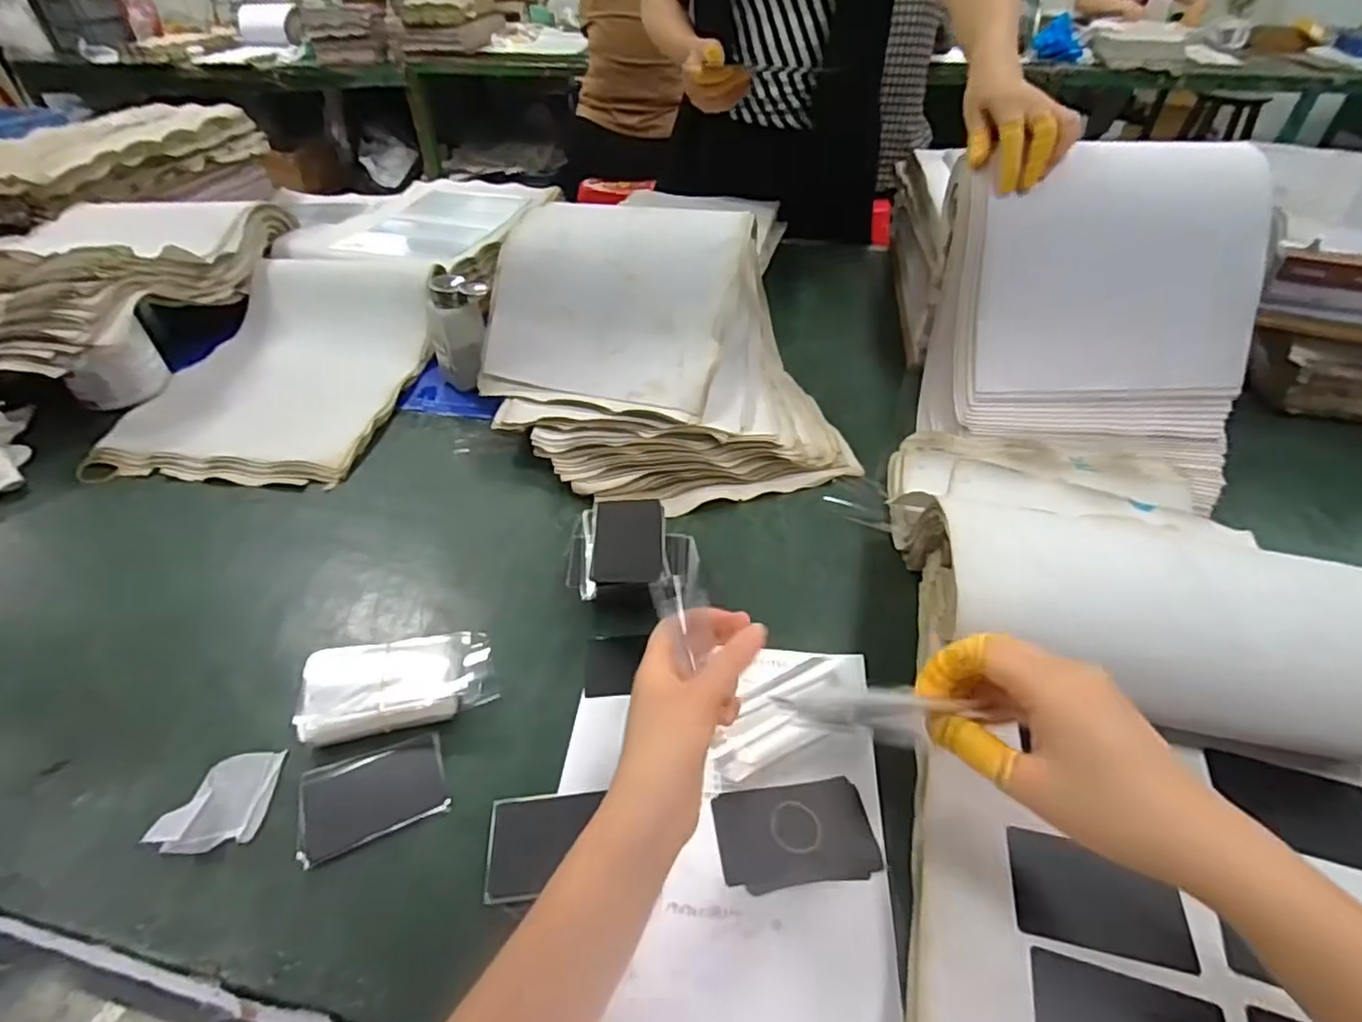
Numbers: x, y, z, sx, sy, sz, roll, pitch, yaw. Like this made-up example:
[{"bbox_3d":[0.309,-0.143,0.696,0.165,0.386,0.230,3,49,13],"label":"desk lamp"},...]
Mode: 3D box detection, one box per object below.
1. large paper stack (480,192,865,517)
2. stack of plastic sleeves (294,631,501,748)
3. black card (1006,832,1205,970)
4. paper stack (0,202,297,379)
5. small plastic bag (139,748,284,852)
[{"bbox_3d":[-0.024,-0.162,0.674,0.344,0.170,0.302,-14,44,-13],"label":"large paper stack"},{"bbox_3d":[-0.205,0.125,0.474,0.127,0.027,0.066,-11,44,-11],"label":"stack of plastic sleeves"},{"bbox_3d":[0.222,0.206,0.347,0.084,0.004,0.052,10,47,8],"label":"black card"},{"bbox_3d":[-0.758,-0.311,0.833,0.306,0.103,0.439,2,43,3],"label":"paper stack"},{"bbox_3d":[-0.298,0.184,0.421,0.050,0.023,0.066,0,43,1],"label":"small plastic bag"}]

